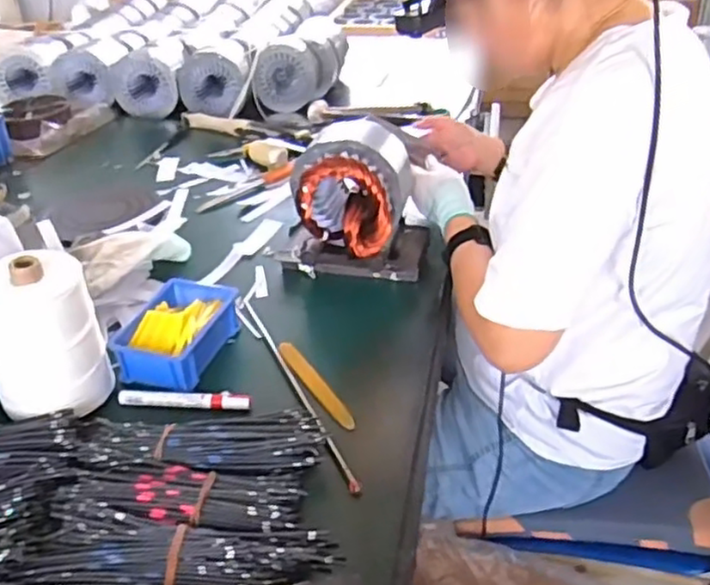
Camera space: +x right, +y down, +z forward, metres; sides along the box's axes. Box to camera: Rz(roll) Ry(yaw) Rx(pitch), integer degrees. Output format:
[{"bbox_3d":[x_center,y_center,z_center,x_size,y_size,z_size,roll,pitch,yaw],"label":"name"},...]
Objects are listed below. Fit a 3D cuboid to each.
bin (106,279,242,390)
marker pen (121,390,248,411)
[{"bbox_3d":[-0.208,0.044,0.794,0.109,0.051,0.154,8,34,14],"label":"bin"},{"bbox_3d":[-0.181,0.115,0.727,0.139,0.014,0.017,2,33,4],"label":"marker pen"}]

